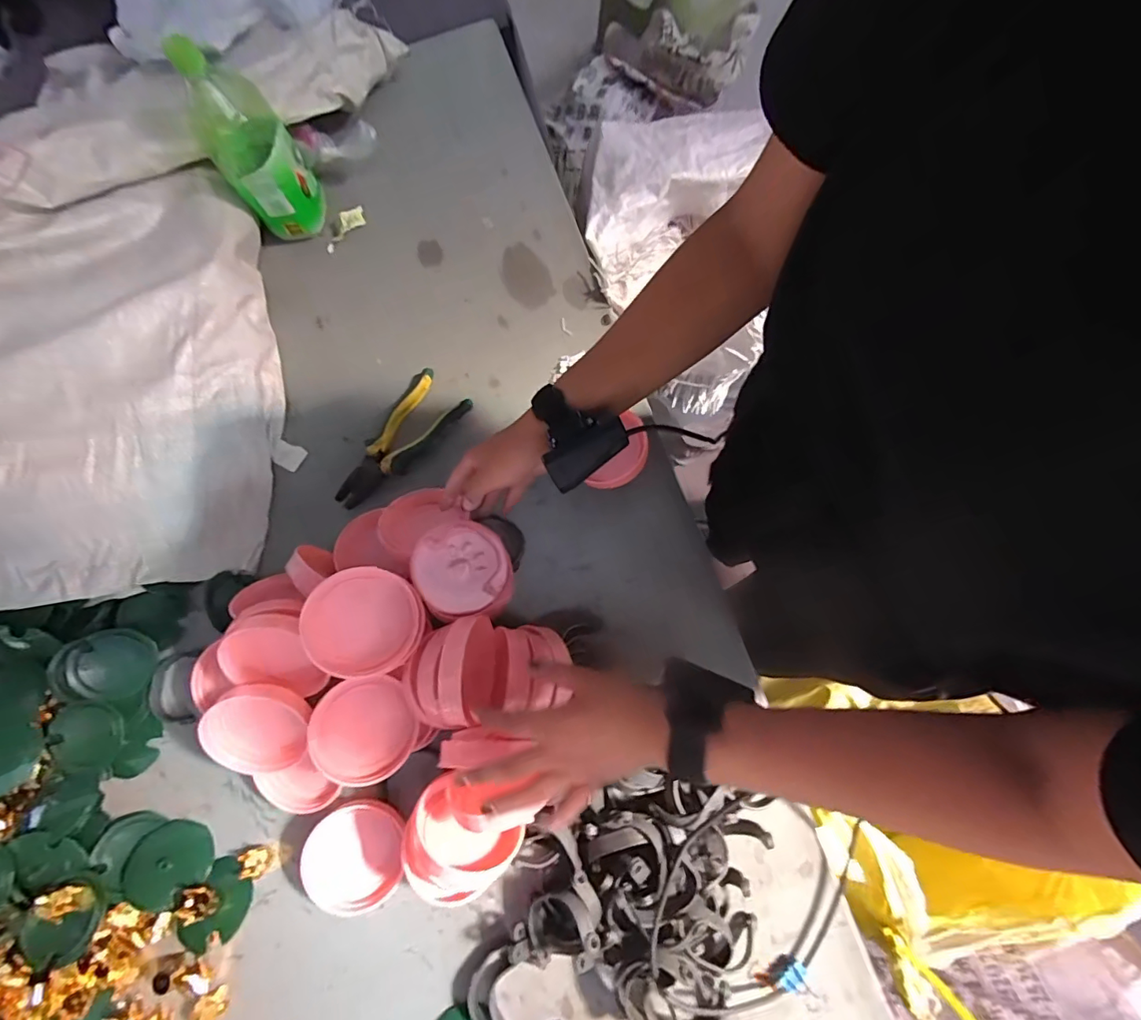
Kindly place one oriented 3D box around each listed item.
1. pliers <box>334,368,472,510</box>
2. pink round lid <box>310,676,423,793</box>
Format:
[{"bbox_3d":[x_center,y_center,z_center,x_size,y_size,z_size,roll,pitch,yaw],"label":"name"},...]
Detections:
[{"bbox_3d":[-0.220,-0.089,0.619,0.088,0.016,0.191,41,82,12],"label":"pliers"},{"bbox_3d":[-0.200,0.213,0.487,0.092,0.016,0.095,11,67,-28],"label":"pink round lid"}]

